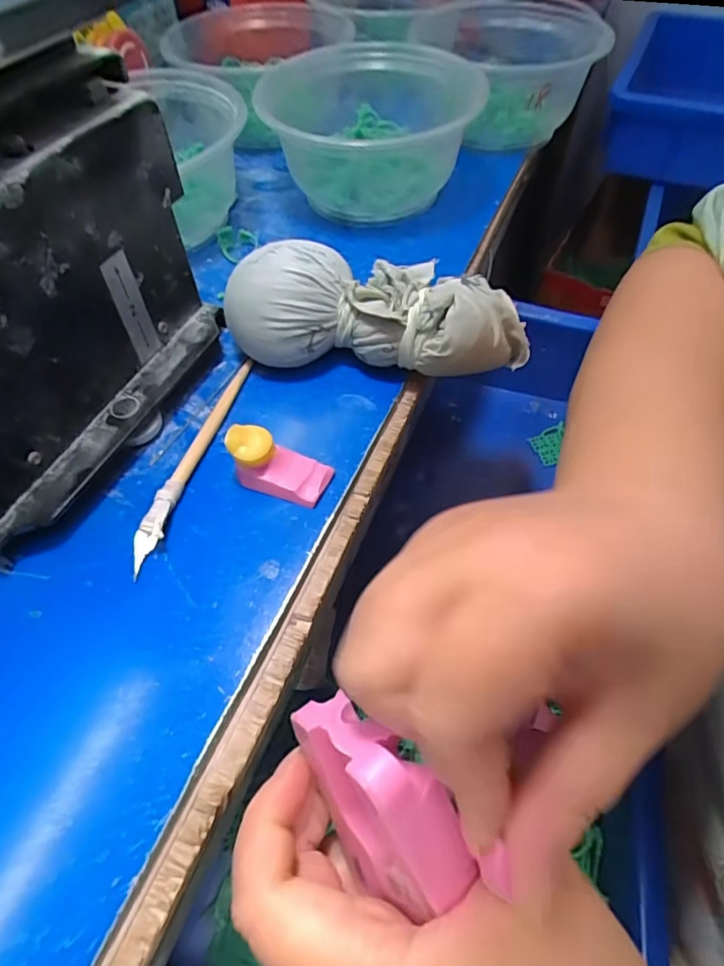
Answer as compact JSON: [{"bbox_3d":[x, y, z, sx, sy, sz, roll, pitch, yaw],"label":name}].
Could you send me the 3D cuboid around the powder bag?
[{"bbox_3d":[0.010,-0.078,0.257,0.142,0.050,0.061,5,55,5],"label":"powder bag"}]

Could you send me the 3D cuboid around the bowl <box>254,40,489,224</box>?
[{"bbox_3d":[0.002,-0.232,0.356,0.146,0.064,0.154,7,56,6],"label":"bowl"}]

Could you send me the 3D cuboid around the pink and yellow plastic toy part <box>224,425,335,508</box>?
[{"bbox_3d":[-0.035,-0.008,0.226,0.041,0.022,0.021,13,57,11],"label":"pink and yellow plastic toy part"}]

